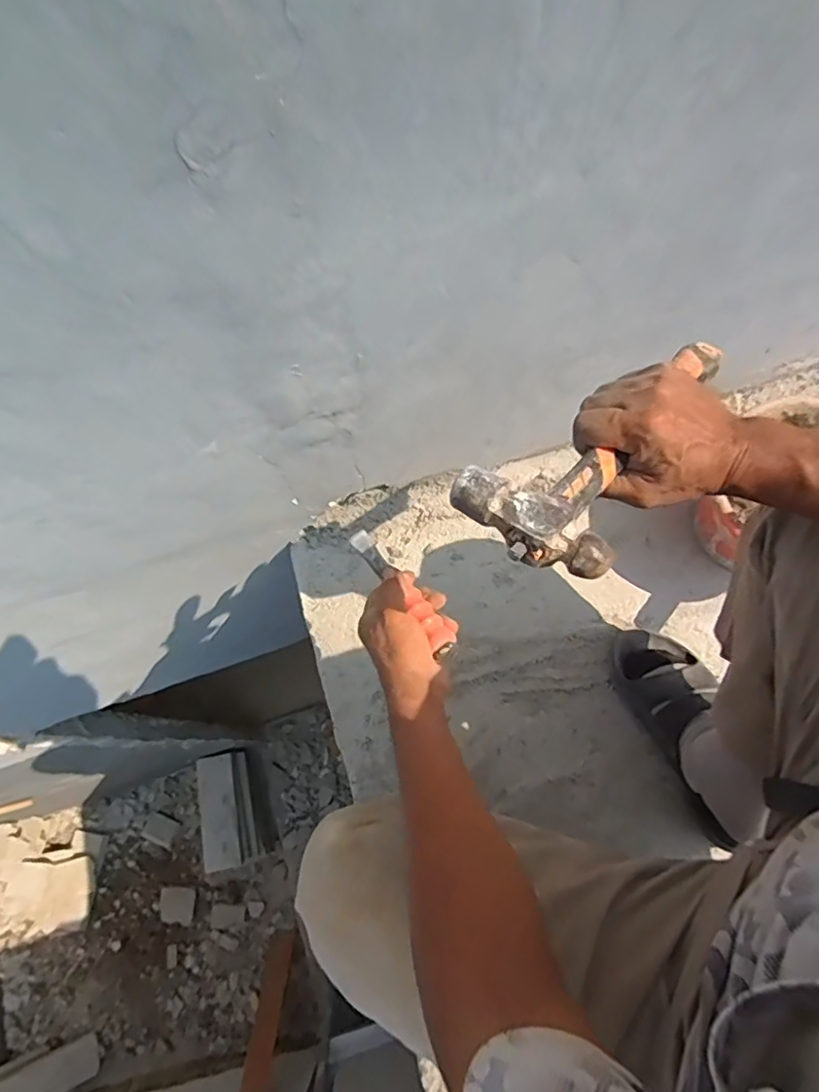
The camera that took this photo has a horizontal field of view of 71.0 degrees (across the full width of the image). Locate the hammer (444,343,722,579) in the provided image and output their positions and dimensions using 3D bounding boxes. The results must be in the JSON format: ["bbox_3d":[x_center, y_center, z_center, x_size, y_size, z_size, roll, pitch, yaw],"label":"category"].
[{"bbox_3d":[0.153,-0.084,0.421,0.107,0.036,0.273,41,63,14],"label":"hammer"}]

